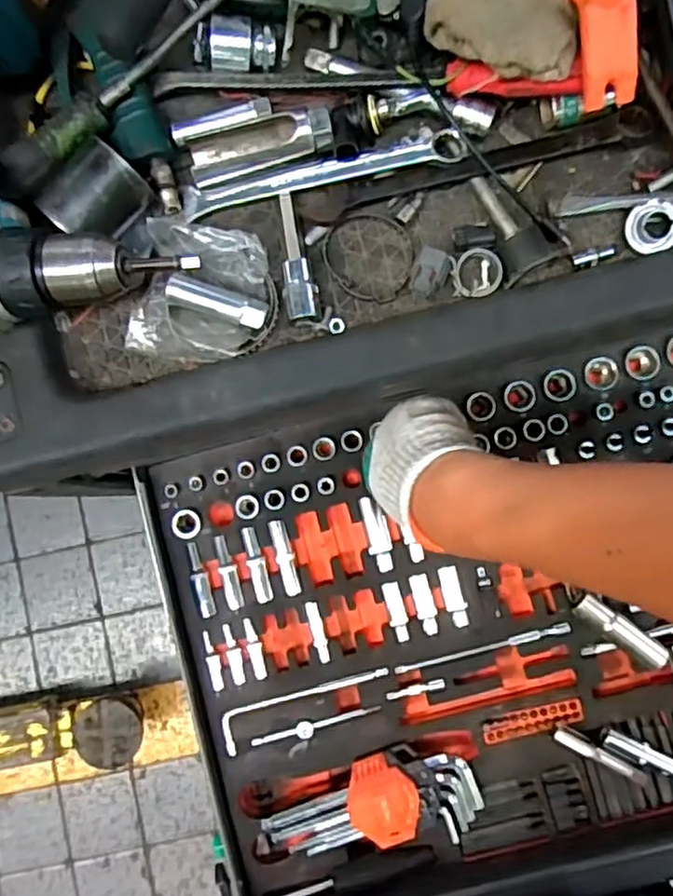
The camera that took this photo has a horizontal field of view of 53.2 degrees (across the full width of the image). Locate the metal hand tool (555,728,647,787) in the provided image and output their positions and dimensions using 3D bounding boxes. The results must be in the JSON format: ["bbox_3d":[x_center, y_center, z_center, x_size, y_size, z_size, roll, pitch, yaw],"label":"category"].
[{"bbox_3d":[0.215,0.251,0.542,0.079,0.009,0.012,28,89,4],"label":"metal hand tool"}]

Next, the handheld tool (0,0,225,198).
[{"bbox_3d":[-0.132,-0.223,0.409,0.191,0.027,0.019,-44,86,1],"label":"handheld tool"}]

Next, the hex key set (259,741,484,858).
[{"bbox_3d":[0.029,0.291,0.551,0.172,0.025,0.073,-10,87,3],"label":"hex key set"}]

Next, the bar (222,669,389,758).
[{"bbox_3d":[-0.026,0.220,0.574,0.149,0.015,0.035,-20,87,2],"label":"bar"}]

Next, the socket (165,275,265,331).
[{"bbox_3d":[-0.077,-0.095,0.433,0.066,0.015,0.019,21,89,4],"label":"socket"}]

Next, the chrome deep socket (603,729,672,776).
[{"bbox_3d":[0.248,0.248,0.541,0.064,0.016,0.016,25,89,4],"label":"chrome deep socket"}]

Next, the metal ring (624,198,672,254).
[{"bbox_3d":[0.199,-0.140,0.422,0.030,0.010,0.032,0,87,3],"label":"metal ring"}]

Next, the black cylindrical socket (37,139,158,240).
[{"bbox_3d":[-0.150,-0.156,0.421,0.045,0.037,0.057,36,90,4],"label":"black cylindrical socket"}]

